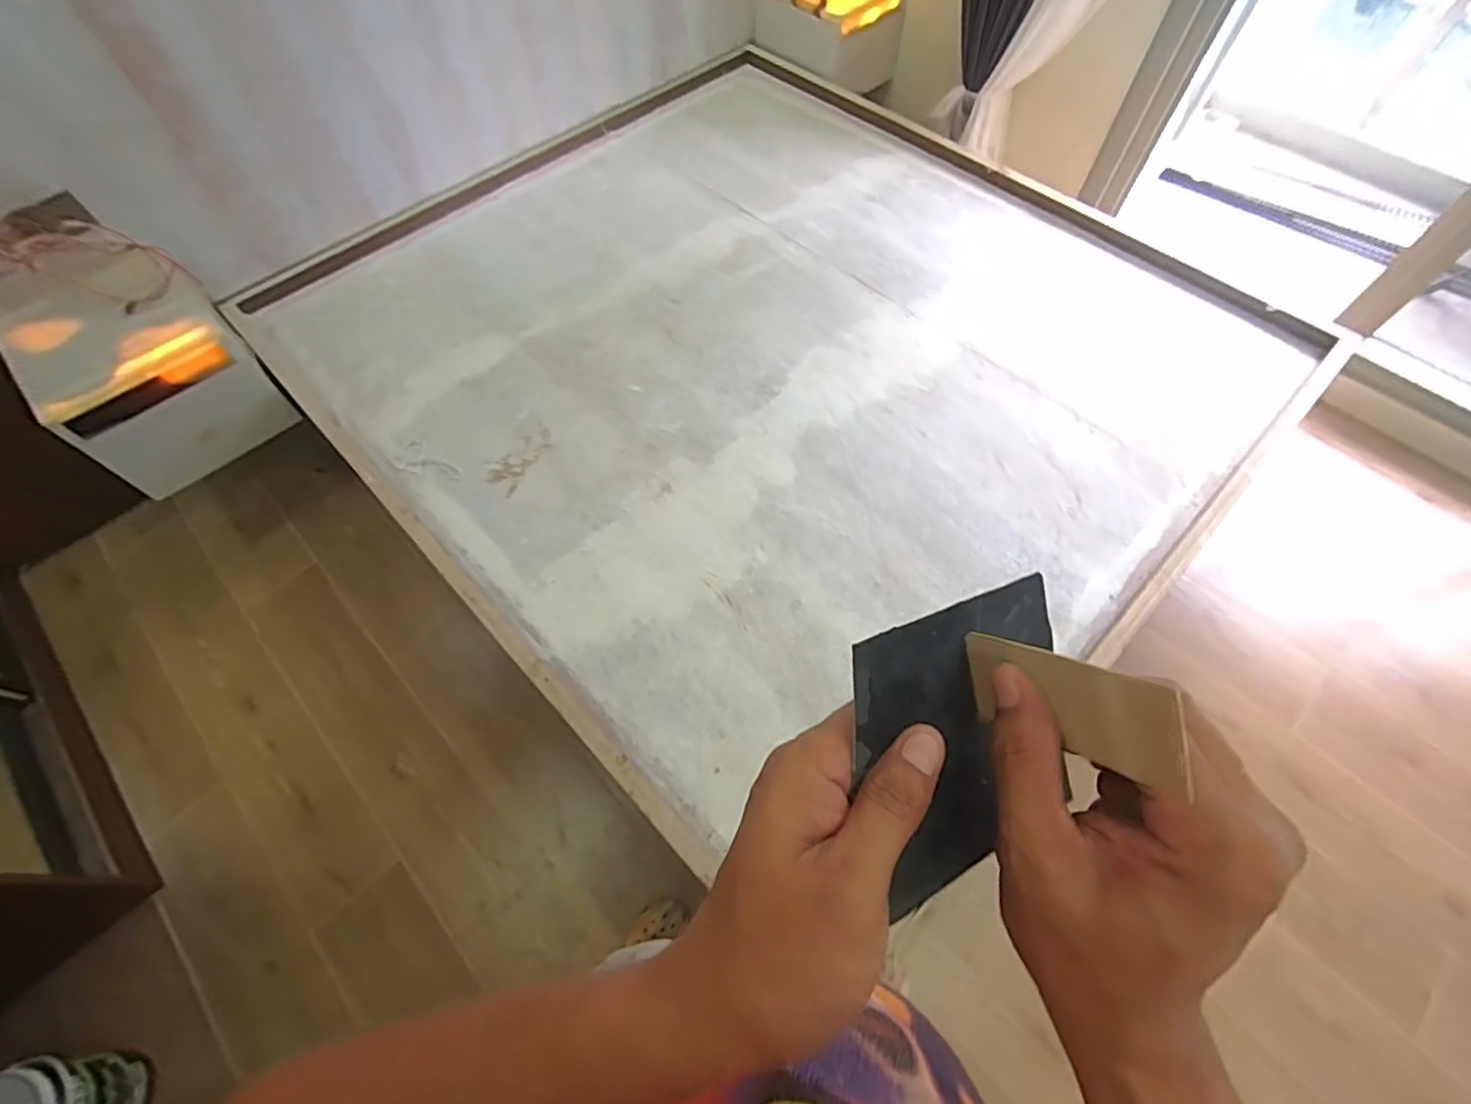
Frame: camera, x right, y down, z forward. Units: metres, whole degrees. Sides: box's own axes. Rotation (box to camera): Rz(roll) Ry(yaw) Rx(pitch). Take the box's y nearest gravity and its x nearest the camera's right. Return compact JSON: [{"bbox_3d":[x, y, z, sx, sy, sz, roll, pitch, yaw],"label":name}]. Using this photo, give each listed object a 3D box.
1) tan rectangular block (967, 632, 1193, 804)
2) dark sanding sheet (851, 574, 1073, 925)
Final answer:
[{"bbox_3d":[0.115,0.053,0.219,0.006,0.086,0.037,-17,99,-19],"label":"tan rectangular block"},{"bbox_3d":[0.099,0.077,0.263,0.133,0.006,0.110,-11,99,-37],"label":"dark sanding sheet"}]

